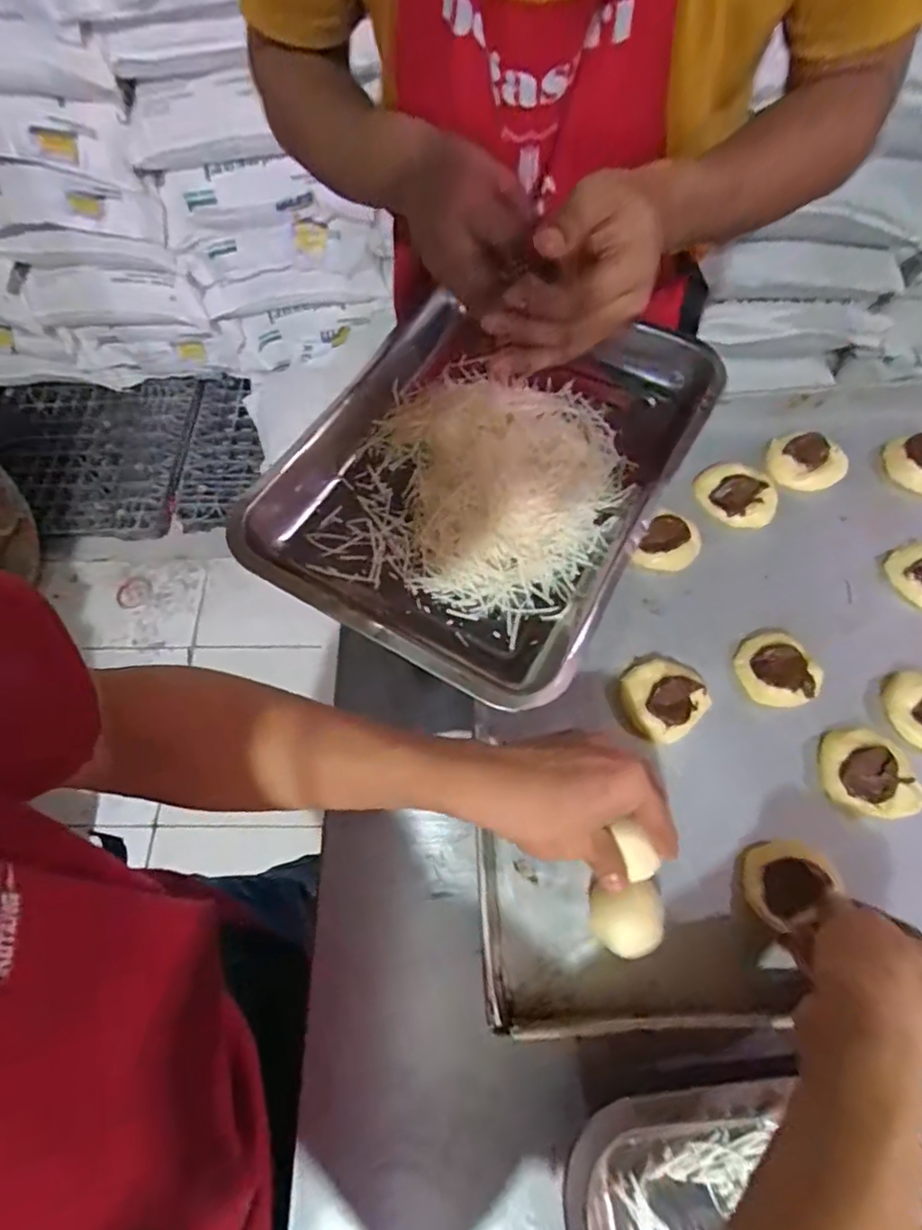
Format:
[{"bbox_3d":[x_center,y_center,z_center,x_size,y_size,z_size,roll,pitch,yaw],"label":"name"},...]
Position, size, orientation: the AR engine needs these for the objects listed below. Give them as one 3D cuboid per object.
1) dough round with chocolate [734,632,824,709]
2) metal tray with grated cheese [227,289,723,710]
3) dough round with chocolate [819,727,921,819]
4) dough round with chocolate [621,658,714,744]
[{"bbox_3d":[0.223,0.039,0.413,0.044,0.028,0.053,-37,69,-14],"label":"dough round with chocolate"},{"bbox_3d":[0.032,-0.119,0.448,0.274,0.048,0.351,27,69,14],"label":"metal tray with grated cheese"},{"bbox_3d":[0.264,0.103,0.381,0.053,0.021,0.056,-1,65,2],"label":"dough round with chocolate"},{"bbox_3d":[0.141,0.060,0.410,0.052,0.026,0.052,-1,65,2],"label":"dough round with chocolate"}]

